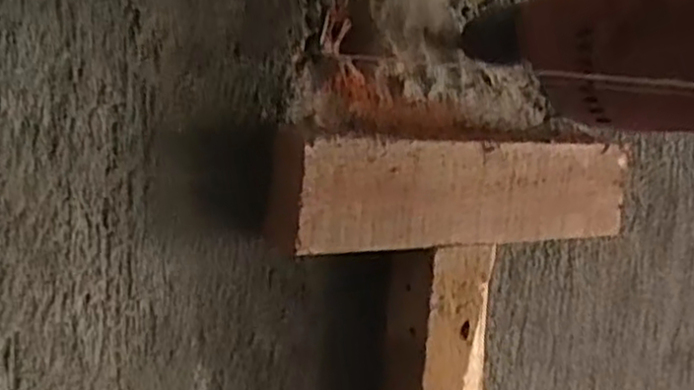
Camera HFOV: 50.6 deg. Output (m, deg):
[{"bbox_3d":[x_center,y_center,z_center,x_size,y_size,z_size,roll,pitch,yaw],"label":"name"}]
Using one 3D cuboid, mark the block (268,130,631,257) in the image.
[{"bbox_3d":[0.064,-0.003,0.408,0.218,0.055,0.037,-2,11,-29],"label":"block"}]

